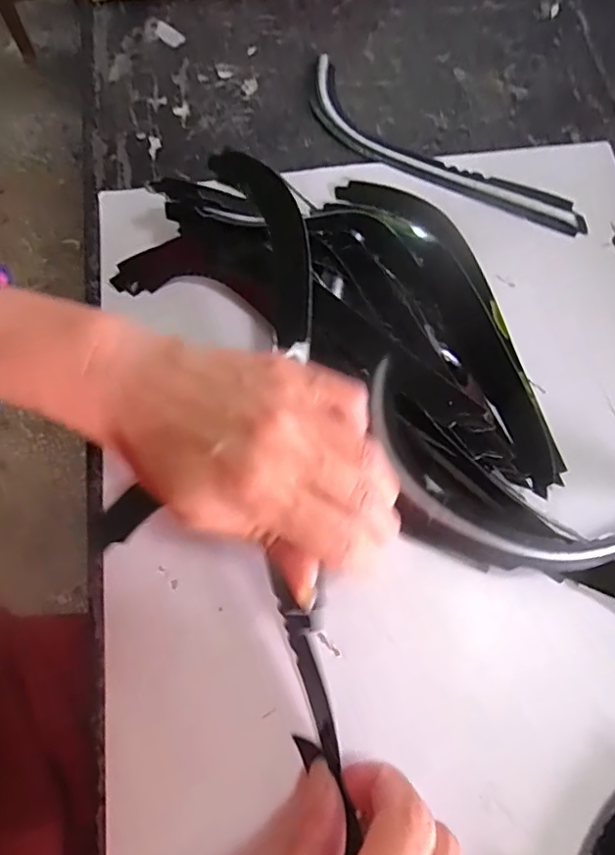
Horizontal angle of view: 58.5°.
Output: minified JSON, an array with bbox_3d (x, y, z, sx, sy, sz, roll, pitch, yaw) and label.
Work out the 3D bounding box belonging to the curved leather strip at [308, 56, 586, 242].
[{"bbox_3d":[0.074,-0.167,0.338,0.200,0.008,0.046,39,74,11],"label":"curved leather strip"}]

